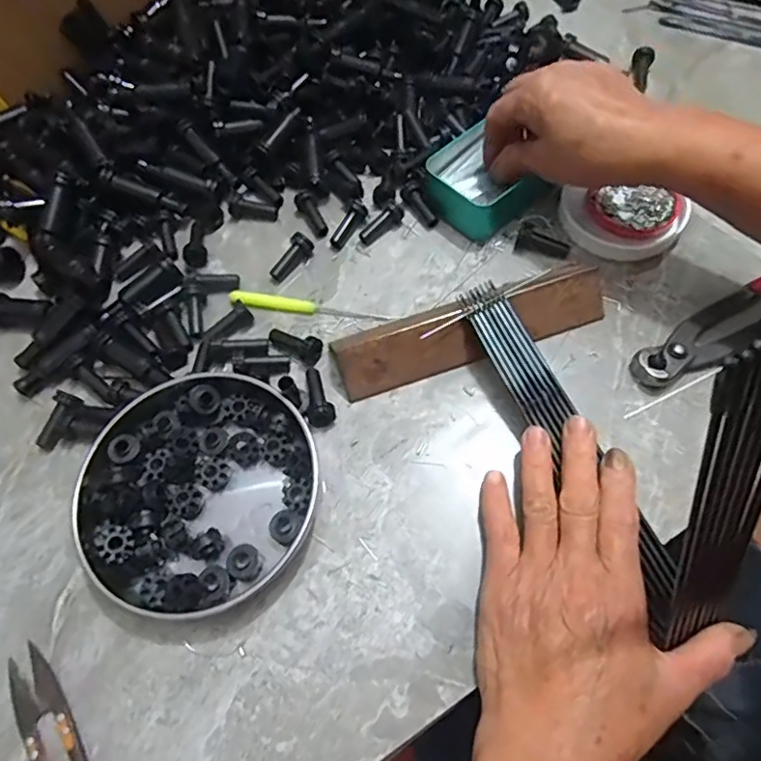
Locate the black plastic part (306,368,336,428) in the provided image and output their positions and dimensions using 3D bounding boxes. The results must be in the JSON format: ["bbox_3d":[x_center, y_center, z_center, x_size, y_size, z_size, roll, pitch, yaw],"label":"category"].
[{"bbox_3d":[-0.042,0.010,0.354,0.017,0.017,0.042,-18,63,-5],"label":"black plastic part"}]

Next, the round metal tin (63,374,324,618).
[{"bbox_3d":[-0.108,0.063,0.326,0.136,0.027,0.135,-2,63,3],"label":"round metal tin"}]

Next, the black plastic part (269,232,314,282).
[{"bbox_3d":[-0.066,-0.090,0.409,0.015,0.016,0.038,39,88,20],"label":"black plastic part"}]

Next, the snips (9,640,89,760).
[{"bbox_3d":[-0.163,0.192,0.276,0.024,0.009,0.118,-36,66,-14],"label":"snips"}]

